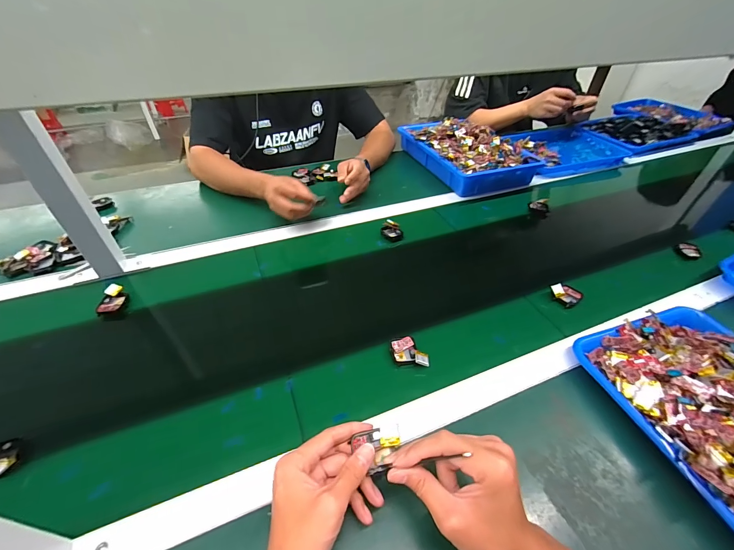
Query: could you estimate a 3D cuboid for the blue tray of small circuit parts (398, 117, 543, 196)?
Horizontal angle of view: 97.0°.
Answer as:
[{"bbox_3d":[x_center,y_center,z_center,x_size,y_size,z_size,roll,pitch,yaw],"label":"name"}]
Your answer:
[{"bbox_3d":[0.268,-0.347,0.910,0.236,0.085,0.339,-14,44,-18],"label":"blue tray of small circuit parts"}]

